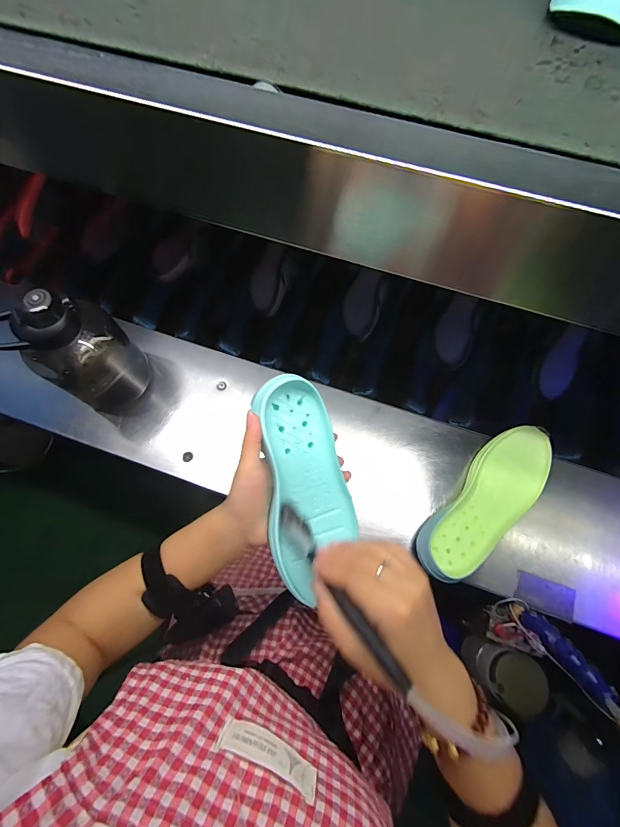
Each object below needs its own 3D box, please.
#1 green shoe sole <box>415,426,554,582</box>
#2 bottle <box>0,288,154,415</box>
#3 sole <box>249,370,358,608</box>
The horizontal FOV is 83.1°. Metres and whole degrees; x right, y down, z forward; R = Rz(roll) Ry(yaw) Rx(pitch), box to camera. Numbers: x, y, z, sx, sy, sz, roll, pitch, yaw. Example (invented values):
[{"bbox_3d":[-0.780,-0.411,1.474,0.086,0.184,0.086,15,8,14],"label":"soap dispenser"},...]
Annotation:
[{"bbox_3d":[0.278,0.137,0.538,0.105,0.063,0.282,41,79,11],"label":"green shoe sole"},{"bbox_3d":[-0.340,-0.087,0.524,0.112,0.212,0.121,21,76,7],"label":"bottle"},{"bbox_3d":[-0.004,0.064,0.340,0.083,0.032,0.204,-8,86,-23],"label":"sole"}]

